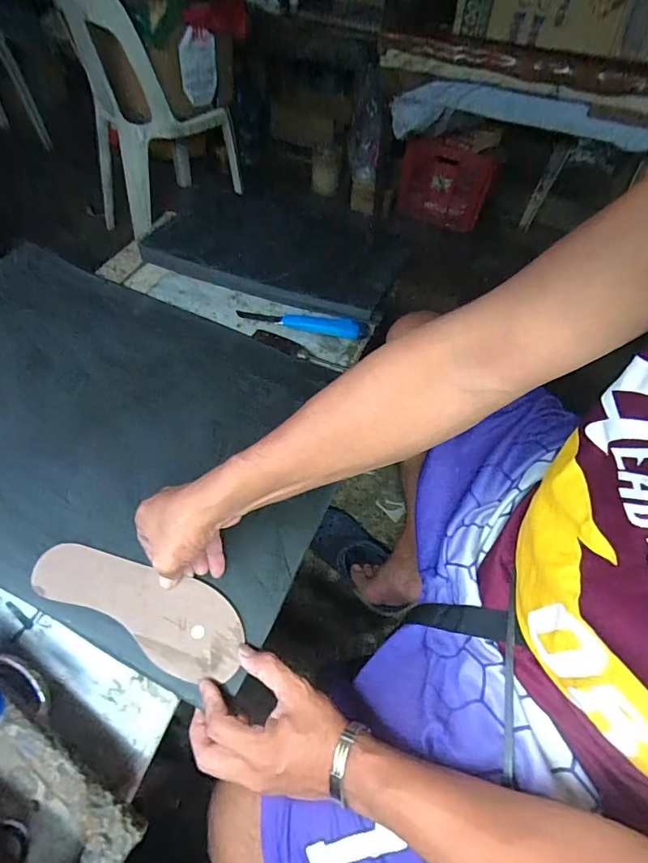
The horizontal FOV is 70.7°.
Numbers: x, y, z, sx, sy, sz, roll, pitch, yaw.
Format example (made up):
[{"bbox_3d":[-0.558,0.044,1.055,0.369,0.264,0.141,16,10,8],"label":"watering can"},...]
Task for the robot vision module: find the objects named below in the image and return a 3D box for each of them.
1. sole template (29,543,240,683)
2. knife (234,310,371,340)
[{"bbox_3d":[-0.188,0.175,0.473,0.230,0.009,0.080,23,57,13],"label":"sole template"},{"bbox_3d":[-0.034,-0.186,0.777,0.217,0.016,0.027,5,52,0],"label":"knife"}]

